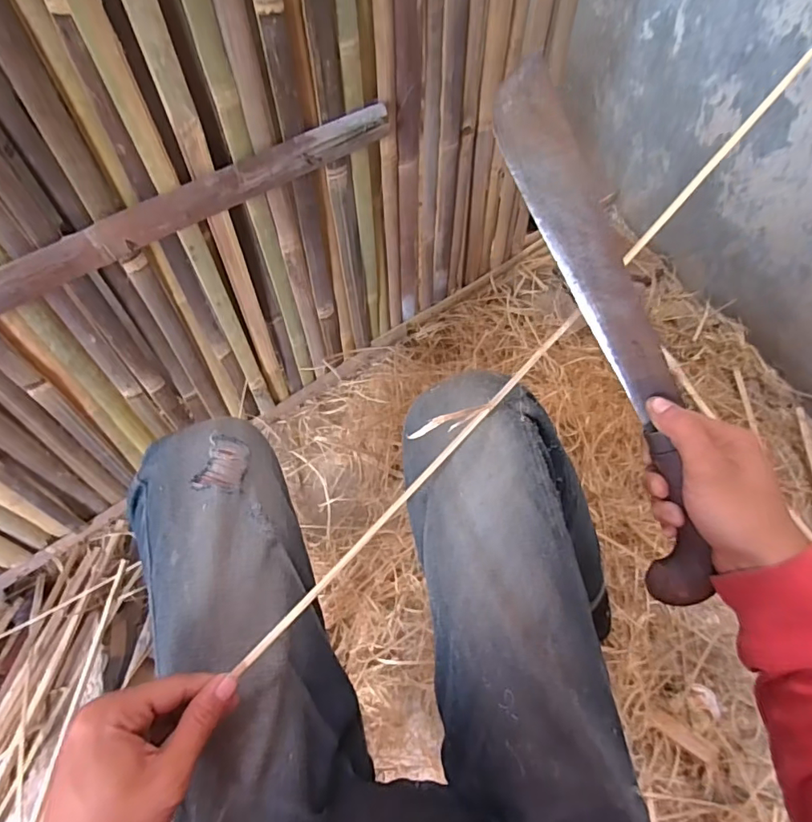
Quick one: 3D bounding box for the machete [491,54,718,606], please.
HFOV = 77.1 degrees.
[{"bbox_3d":[0.151,-0.052,0.370,0.051,0.025,0.398,-21,92,-13],"label":"machete"}]

